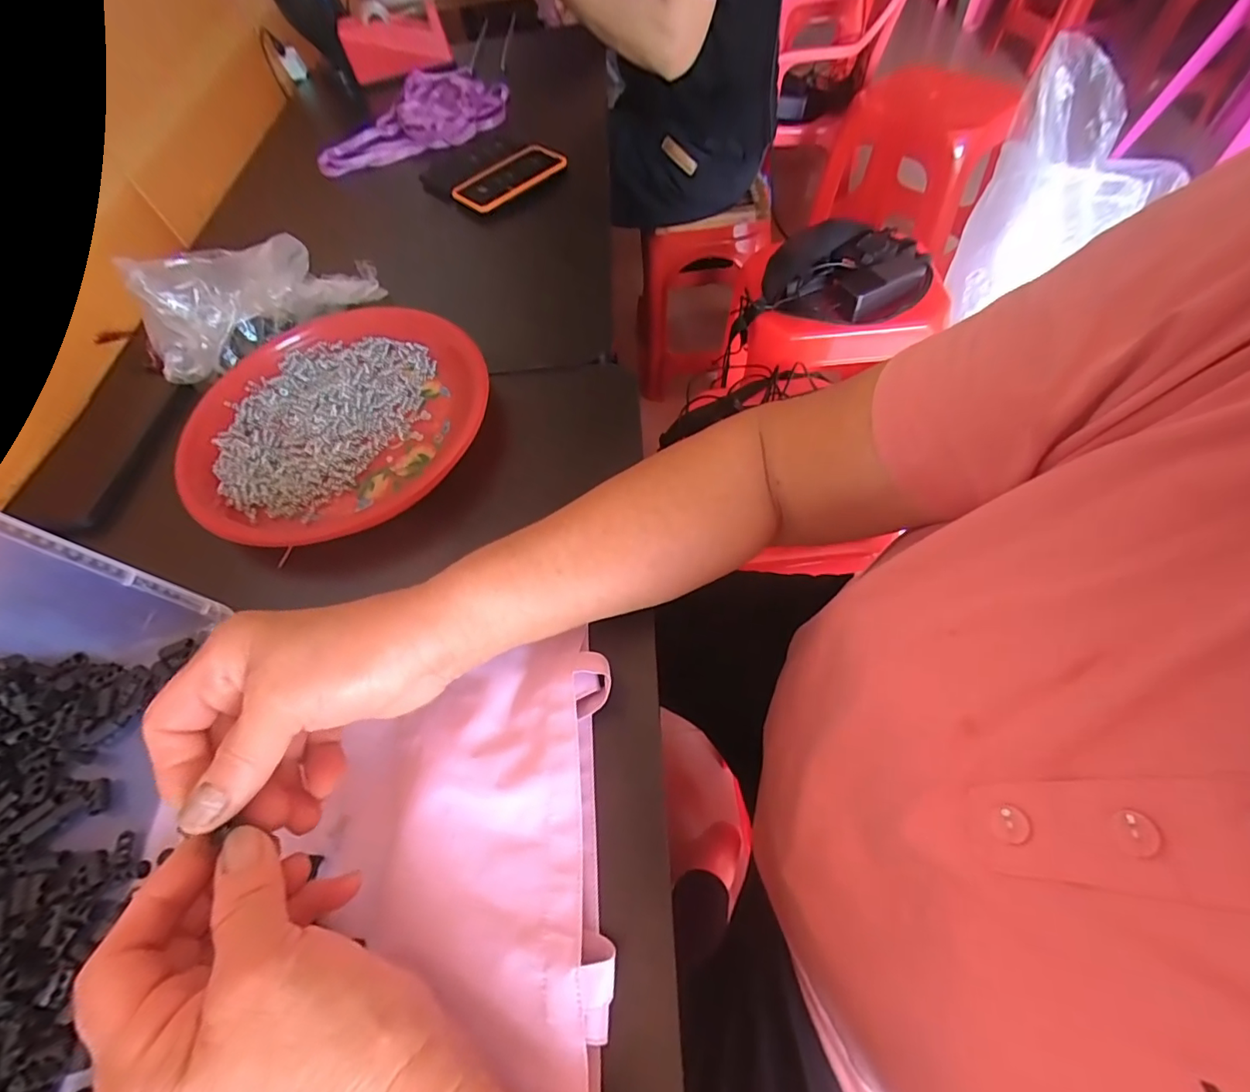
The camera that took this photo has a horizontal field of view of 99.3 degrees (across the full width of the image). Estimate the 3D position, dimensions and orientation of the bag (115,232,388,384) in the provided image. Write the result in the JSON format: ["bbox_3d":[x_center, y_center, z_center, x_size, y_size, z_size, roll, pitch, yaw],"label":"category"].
[{"bbox_3d":[-0.323,-0.226,0.472,0.058,0.088,0.188,34,53,21],"label":"bag"}]

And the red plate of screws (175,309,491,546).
[{"bbox_3d":[-0.231,-0.106,0.428,0.232,0.030,0.209,-35,62,-13],"label":"red plate of screws"}]

